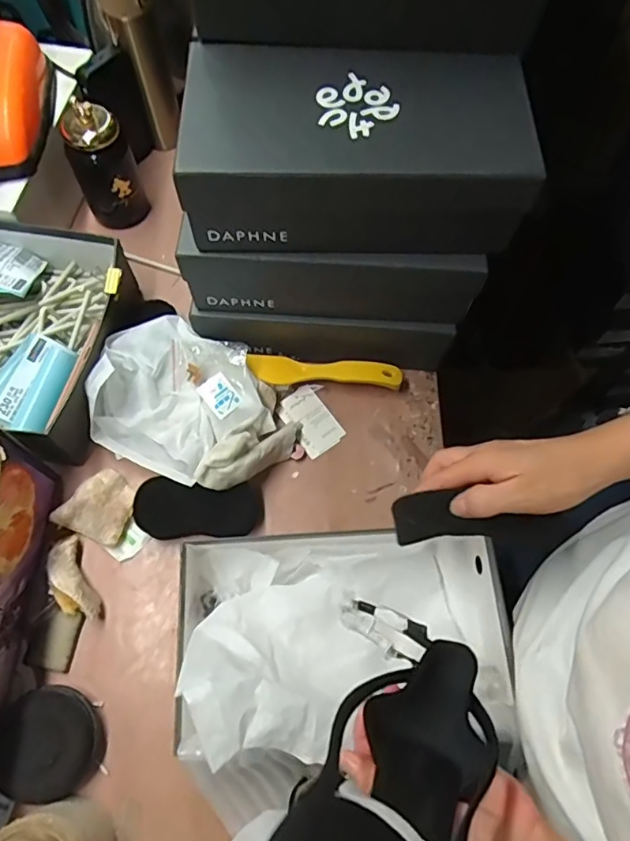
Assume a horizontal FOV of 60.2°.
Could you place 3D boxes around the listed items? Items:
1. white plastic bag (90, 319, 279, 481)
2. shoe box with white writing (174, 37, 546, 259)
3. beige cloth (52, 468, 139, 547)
[{"bbox_3d":[-0.150,-0.024,0.605,0.194,0.054,0.161,24,68,8],"label":"white plastic bag"},{"bbox_3d":[0.035,-0.239,0.491,0.288,0.100,0.161,3,67,0],"label":"shoe box with white writing"},{"bbox_3d":[-0.231,0.091,0.590,0.067,0.026,0.073,22,68,8],"label":"beige cloth"}]

